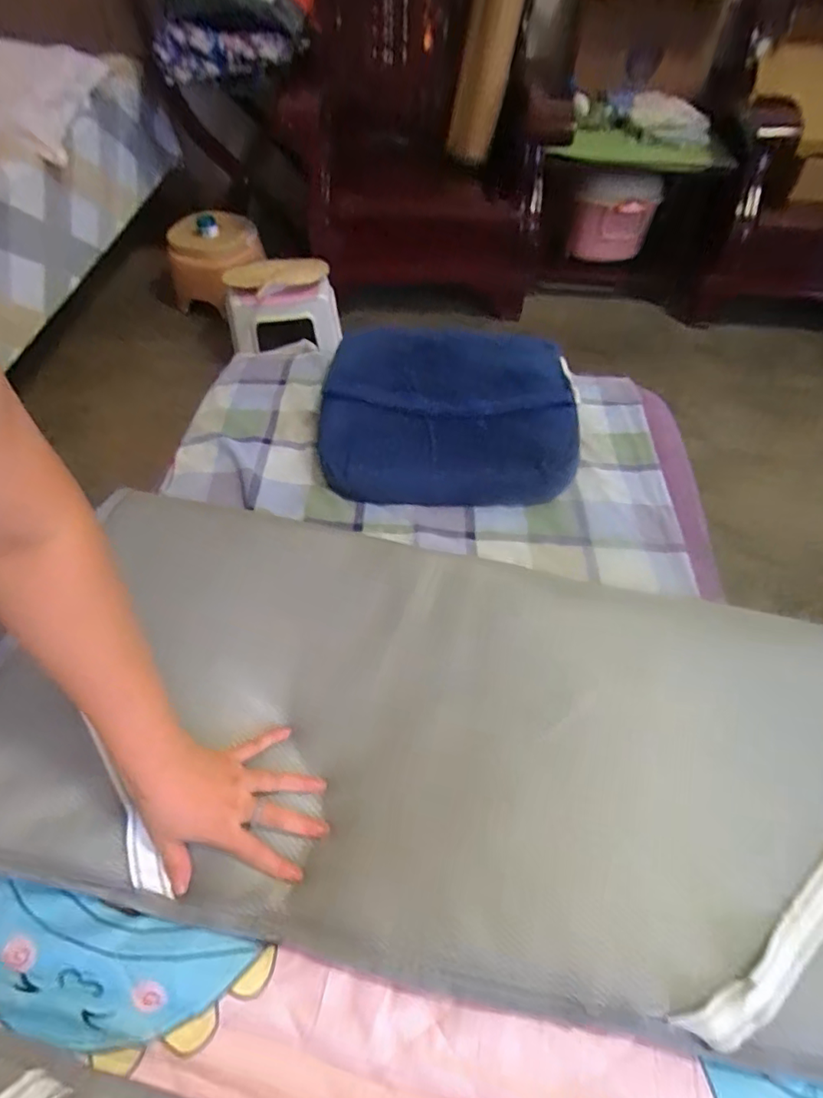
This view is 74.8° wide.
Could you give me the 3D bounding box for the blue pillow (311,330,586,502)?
[{"bbox_3d":[0.054,-0.218,0.844,0.399,0.110,0.321,7,53,4],"label":"blue pillow"}]

